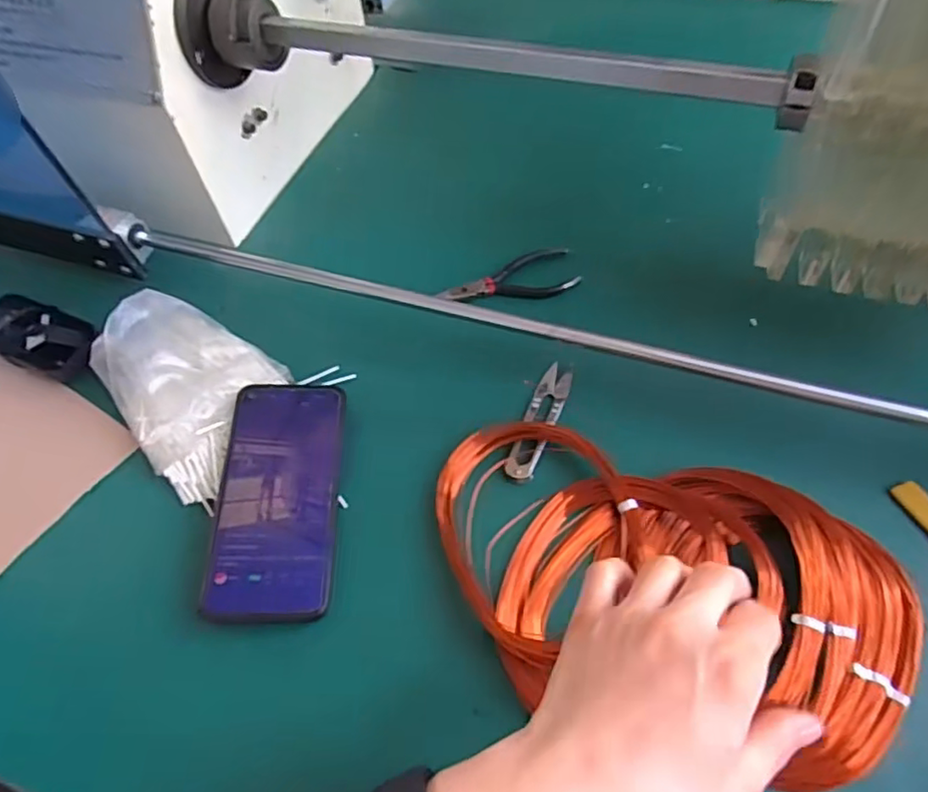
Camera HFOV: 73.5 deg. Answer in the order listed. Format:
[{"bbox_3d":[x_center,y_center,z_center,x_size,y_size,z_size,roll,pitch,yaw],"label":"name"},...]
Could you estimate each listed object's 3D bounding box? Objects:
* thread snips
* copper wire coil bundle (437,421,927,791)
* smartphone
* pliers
[{"bbox_3d":[0.053,0.016,0.431,0.022,0.008,0.096,18,60,16],"label":"thread snips"},{"bbox_3d":[0.111,0.103,0.361,0.276,0.028,0.159,14,59,14],"label":"copper wire coil bundle"},{"bbox_3d":[-0.120,0.062,0.406,0.074,0.016,0.160,-4,56,3],"label":"smartphone"},{"bbox_3d":[0.035,-0.097,0.516,0.114,0.012,0.052,-15,56,-5],"label":"pliers"}]

